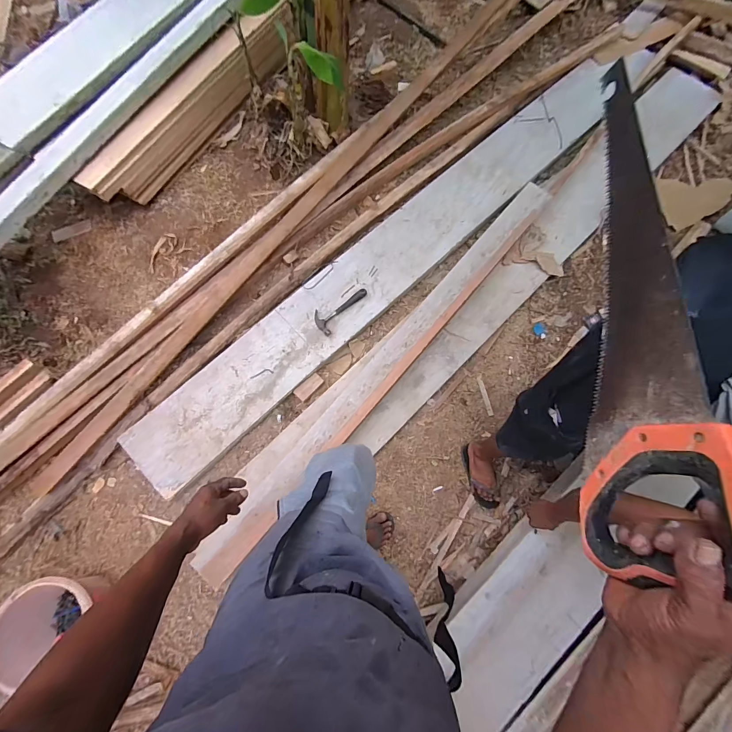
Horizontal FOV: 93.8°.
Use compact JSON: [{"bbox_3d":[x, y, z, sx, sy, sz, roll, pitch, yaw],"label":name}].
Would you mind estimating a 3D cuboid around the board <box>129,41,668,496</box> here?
[{"bbox_3d":[0.187,-0.541,1.458,2.677,0.042,0.328,-42,80,-9],"label":"board"}]

